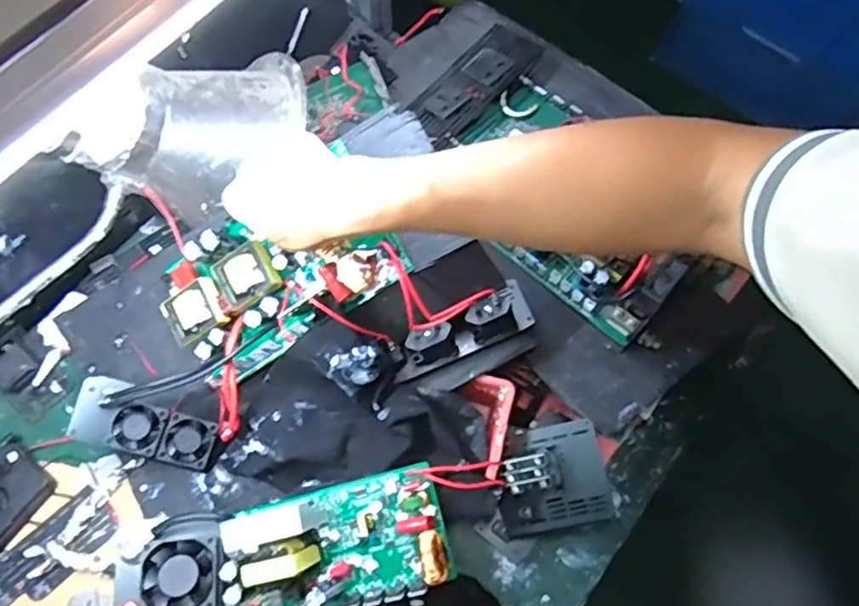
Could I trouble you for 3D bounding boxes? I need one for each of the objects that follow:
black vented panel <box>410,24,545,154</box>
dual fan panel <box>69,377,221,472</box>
[{"bbox_3d":[0.048,-0.244,0.670,0.152,0.031,0.066,-42,75,-16],"label":"black vented panel"},{"bbox_3d":[-0.239,0.105,0.523,0.119,0.014,0.051,26,69,-11],"label":"dual fan panel"}]

